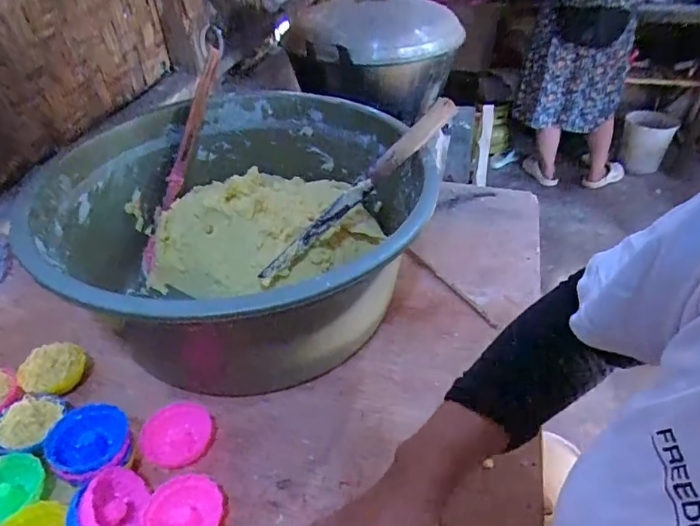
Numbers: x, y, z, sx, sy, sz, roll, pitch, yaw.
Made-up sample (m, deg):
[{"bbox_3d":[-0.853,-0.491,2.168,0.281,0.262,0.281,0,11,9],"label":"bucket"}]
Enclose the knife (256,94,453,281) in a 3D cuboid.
[{"bbox_3d":[0.009,-0.079,0.531,0.273,0.033,0.023,-43,48,3],"label":"knife"}]

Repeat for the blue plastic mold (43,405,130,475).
[{"bbox_3d":[-0.224,0.150,0.413,0.057,0.020,0.057,13,56,-20],"label":"blue plastic mold"}]

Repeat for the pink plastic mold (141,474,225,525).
[{"bbox_3d":[-0.138,0.210,0.404,0.061,0.018,0.058,-5,40,-6],"label":"pink plastic mold"}]

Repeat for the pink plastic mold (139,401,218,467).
[{"bbox_3d":[-0.161,0.158,0.450,0.061,0.015,0.061,3,45,-18],"label":"pink plastic mold"}]

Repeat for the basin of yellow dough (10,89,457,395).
[{"bbox_3d":[-0.116,-0.034,0.559,0.378,0.192,0.396,0,40,0],"label":"basin of yellow dough"}]

